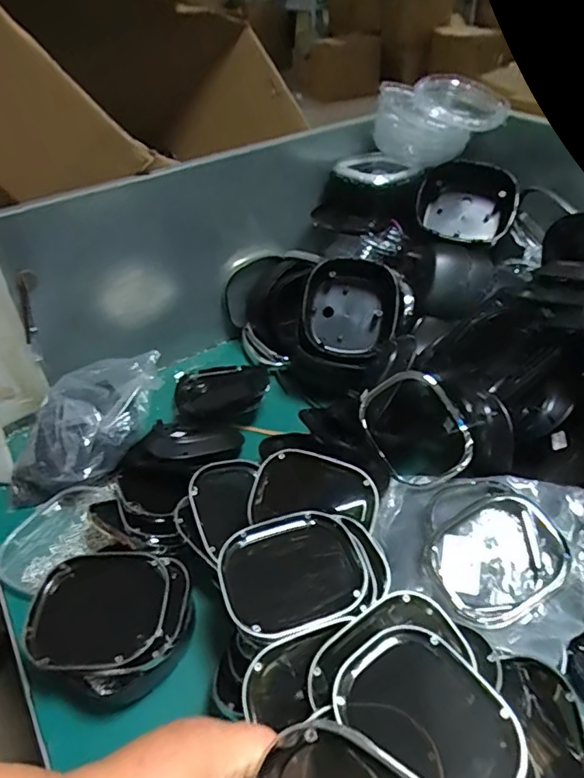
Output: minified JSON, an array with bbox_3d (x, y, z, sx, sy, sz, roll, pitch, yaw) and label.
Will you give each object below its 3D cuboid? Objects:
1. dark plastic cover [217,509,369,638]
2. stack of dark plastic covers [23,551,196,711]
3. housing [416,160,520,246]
[{"bbox_3d":[0.002,0.184,0.525,0.141,0.028,0.114,-18,43,-15],"label":"dark plastic cover"},{"bbox_3d":[-0.182,0.247,0.544,0.156,0.071,0.131,3,42,8],"label":"stack of dark plastic covers"},{"bbox_3d":[0.279,-0.293,0.835,0.151,0.099,0.103,3,42,8],"label":"housing"}]

